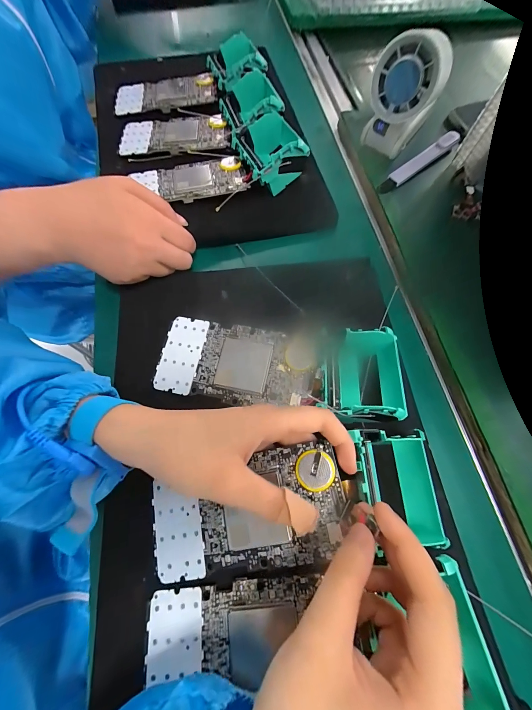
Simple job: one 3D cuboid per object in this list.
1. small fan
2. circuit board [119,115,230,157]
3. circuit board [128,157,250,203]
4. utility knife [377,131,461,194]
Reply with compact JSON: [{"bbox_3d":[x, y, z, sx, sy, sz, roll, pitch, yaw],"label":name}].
[{"bbox_3d":[0.140,-0.262,0.286,0.065,0.098,0.054,25,70,4],"label":"small fan"},{"bbox_3d":[-0.110,-0.269,0.338,0.130,0.009,0.071,1,70,-5],"label":"circuit board"},{"bbox_3d":[-0.082,-0.192,0.303,0.116,0.005,0.062,-7,71,-8],"label":"circuit board"},{"bbox_3d":[0.174,-0.218,0.315,0.128,0.010,0.017,-36,77,-16],"label":"utility knife"}]

